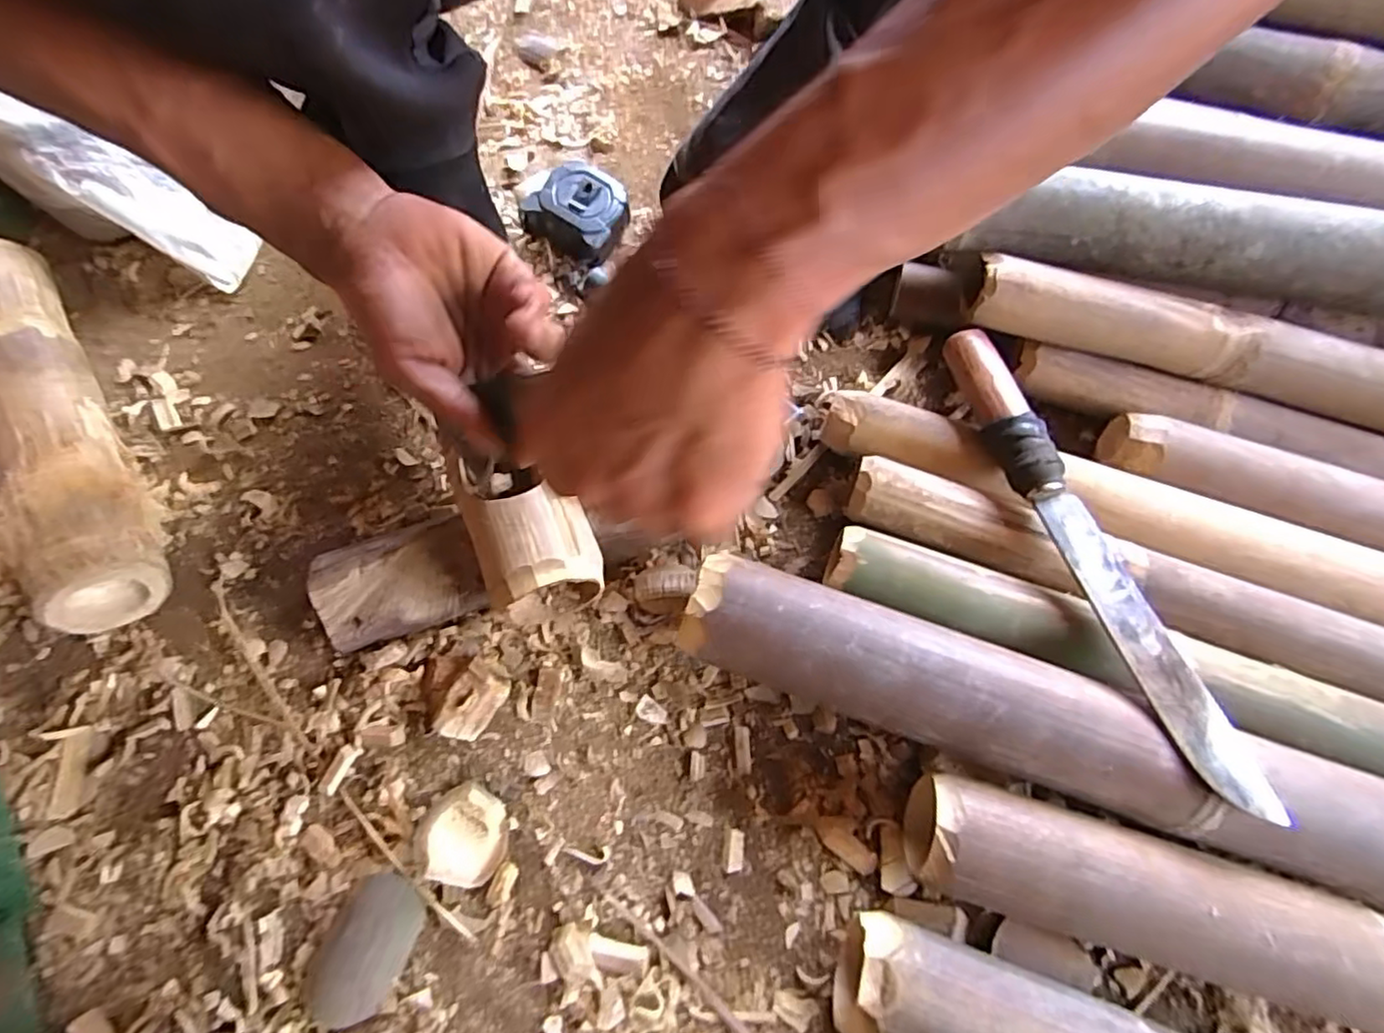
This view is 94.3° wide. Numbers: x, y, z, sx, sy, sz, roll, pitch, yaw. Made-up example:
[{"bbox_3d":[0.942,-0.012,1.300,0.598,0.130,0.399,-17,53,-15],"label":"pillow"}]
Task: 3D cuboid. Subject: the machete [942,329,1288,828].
[{"bbox_3d":[0.257,0.017,0.424,0.046,0.035,0.347,-15,66,-8],"label":"machete"}]

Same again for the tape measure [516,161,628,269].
[{"bbox_3d":[-0.113,-0.282,0.599,0.088,0.041,0.082,23,65,8],"label":"tape measure"}]

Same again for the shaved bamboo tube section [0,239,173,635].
[{"bbox_3d":[-0.485,-0.075,0.484,0.077,0.075,0.358,-33,70,-17],"label":"shaved bamboo tube section"}]

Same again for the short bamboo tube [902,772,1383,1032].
[{"bbox_3d":[0.258,0.219,0.372,0.260,0.070,0.065,16,66,6],"label":"short bamboo tube"}]

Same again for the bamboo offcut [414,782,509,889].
[{"bbox_3d":[-0.141,0.194,0.395,0.052,0.020,0.053,1,64,-2],"label":"bamboo offcut"}]

